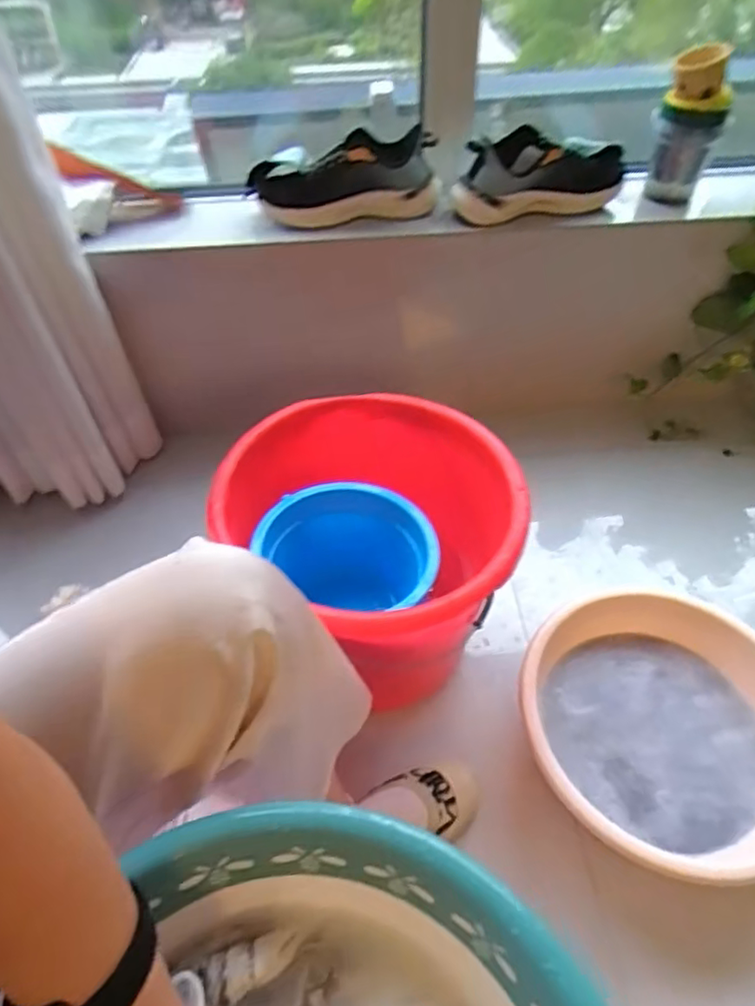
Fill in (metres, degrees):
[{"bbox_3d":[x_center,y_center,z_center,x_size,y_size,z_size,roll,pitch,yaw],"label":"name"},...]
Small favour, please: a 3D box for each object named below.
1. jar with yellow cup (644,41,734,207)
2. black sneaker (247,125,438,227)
[{"bbox_3d":[0.469,-0.562,0.928,0.088,0.202,0.081,19,51,18],"label":"jar with yellow cup"},{"bbox_3d":[-0.047,-0.486,0.923,0.272,0.107,0.086,-10,49,-7],"label":"black sneaker"}]

